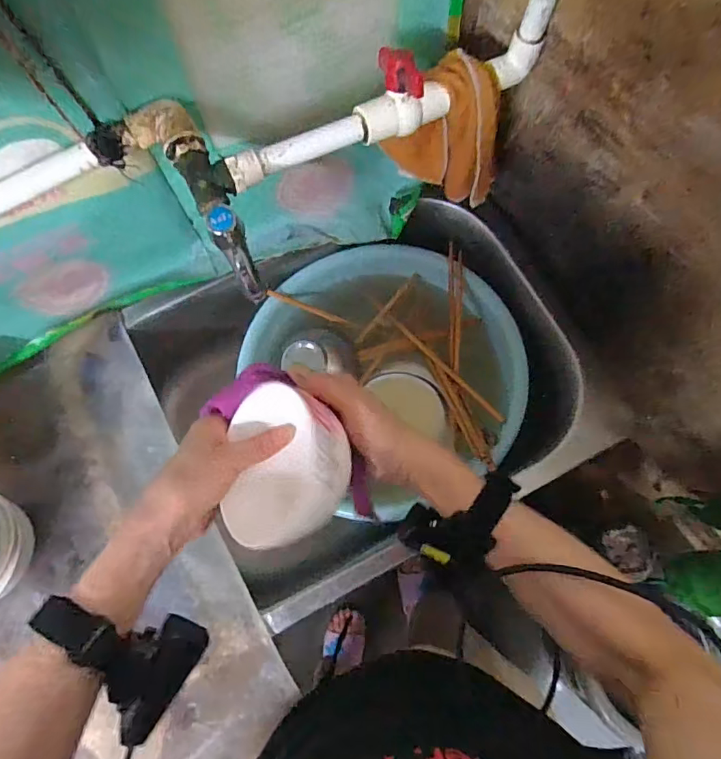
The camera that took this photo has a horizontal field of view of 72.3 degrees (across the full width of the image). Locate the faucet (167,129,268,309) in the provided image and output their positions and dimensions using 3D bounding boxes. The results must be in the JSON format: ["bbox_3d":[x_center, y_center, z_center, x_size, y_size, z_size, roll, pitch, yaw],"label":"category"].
[{"bbox_3d":[-0.109,-0.132,0.381,0.035,0.076,0.115,-23,74,-7],"label":"faucet"}]

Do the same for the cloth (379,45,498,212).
[{"bbox_3d":[0.085,-0.234,0.470,0.107,0.124,0.053,30,75,9],"label":"cloth"}]

